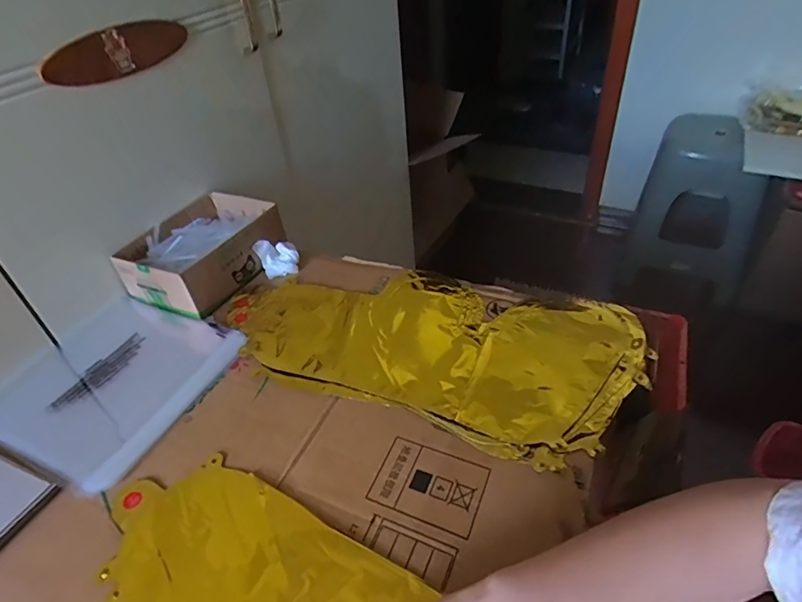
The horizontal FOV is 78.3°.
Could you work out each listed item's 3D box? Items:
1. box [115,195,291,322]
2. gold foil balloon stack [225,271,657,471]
[{"bbox_3d":[-0.261,-0.070,0.659,0.142,0.062,0.191,16,44,24],"label":"box"},{"bbox_3d":[0.025,0.040,0.558,0.455,0.014,0.227,12,43,20],"label":"gold foil balloon stack"}]

